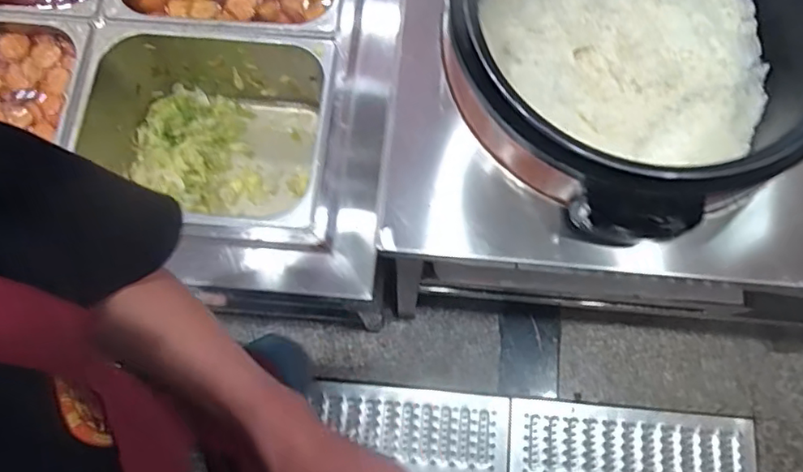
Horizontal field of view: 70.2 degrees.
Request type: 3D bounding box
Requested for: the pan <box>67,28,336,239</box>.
[{"bbox_3d":[-0.253,-0.120,0.781,0.326,0.153,0.265,3,76,1],"label":"pan"}]

